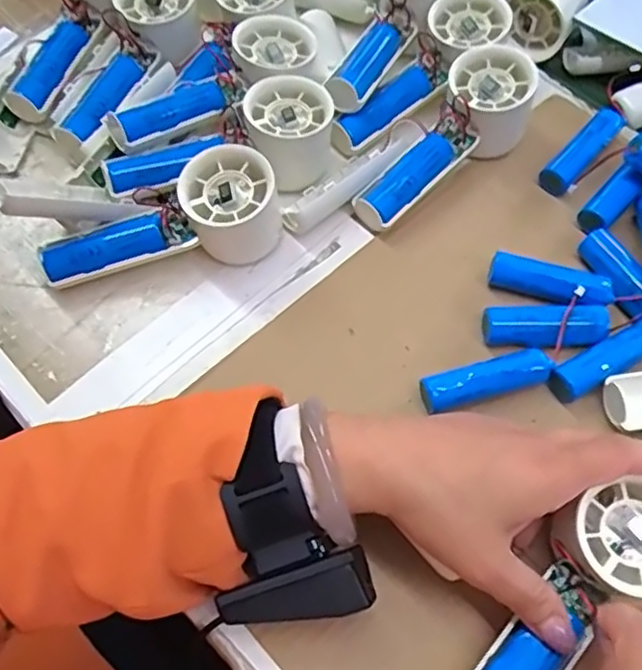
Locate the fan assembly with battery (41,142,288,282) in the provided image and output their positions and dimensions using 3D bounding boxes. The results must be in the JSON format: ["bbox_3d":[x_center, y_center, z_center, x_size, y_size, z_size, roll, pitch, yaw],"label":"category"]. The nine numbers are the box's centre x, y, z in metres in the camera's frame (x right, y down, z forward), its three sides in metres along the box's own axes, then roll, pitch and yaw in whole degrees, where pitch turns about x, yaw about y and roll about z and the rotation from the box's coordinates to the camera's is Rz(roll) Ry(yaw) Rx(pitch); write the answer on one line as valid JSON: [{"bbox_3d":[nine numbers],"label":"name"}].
[{"bbox_3d":[-0.099,-0.070,0.410,0.147,0.050,0.056,-10,64,-7],"label":"fan assembly with battery"}]

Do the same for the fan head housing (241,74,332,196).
[{"bbox_3d":[-0.020,-0.134,0.444,0.055,0.044,0.061,-5,63,-5],"label":"fan head housing"}]

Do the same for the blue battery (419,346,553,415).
[{"bbox_3d":[0.094,0.027,0.385,0.076,0.025,0.021,-16,65,-10],"label":"blue battery"}]

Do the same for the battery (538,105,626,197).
[{"bbox_3d":[0.184,-0.130,0.467,0.021,0.019,0.078,40,68,17],"label":"battery"}]

